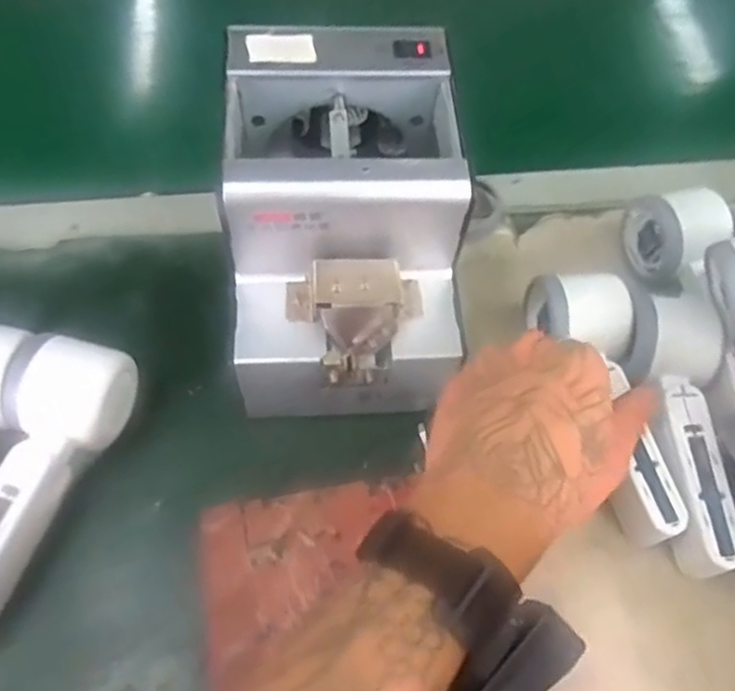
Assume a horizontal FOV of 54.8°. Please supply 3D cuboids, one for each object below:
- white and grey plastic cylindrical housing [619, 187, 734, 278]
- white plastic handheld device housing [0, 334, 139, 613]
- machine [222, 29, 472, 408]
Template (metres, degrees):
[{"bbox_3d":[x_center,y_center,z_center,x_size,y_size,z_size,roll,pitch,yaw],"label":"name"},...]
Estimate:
[{"bbox_3d":[0.217,-0.080,0.495,0.051,0.055,0.062,-16,63,-12],"label":"white and grey plastic cylindrical housing"},{"bbox_3d":[-0.180,0.075,0.382,0.058,0.048,0.167,13,61,4],"label":"white plastic handheld device housing"},{"bbox_3d":[-0.014,-0.065,0.414,0.118,0.146,0.173,-2,61,-5],"label":"machine"}]

